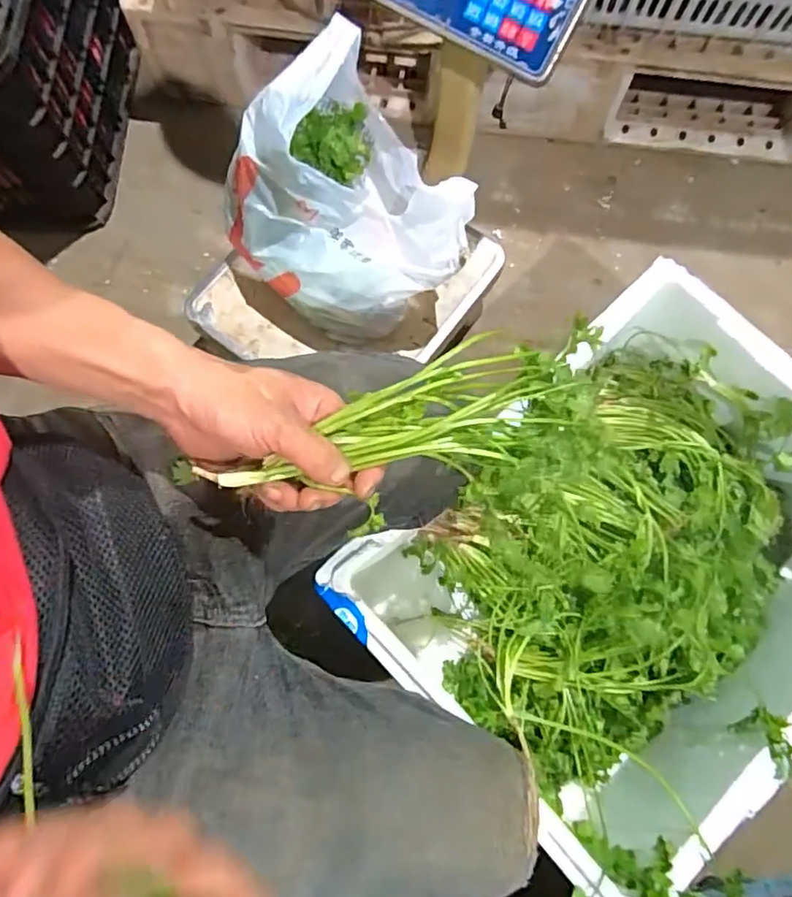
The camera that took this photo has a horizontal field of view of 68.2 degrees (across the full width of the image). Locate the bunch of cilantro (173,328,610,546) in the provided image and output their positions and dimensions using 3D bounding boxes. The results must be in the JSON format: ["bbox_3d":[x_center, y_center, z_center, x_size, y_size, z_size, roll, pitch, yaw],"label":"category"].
[{"bbox_3d":[0.003,-0.004,0.393,0.300,0.094,0.121,-8,74,-6],"label":"bunch of cilantro"}]

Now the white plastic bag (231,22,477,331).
[{"bbox_3d":[-0.060,-0.275,0.658,0.215,0.179,0.262,-37,78,-11],"label":"white plastic bag"}]

